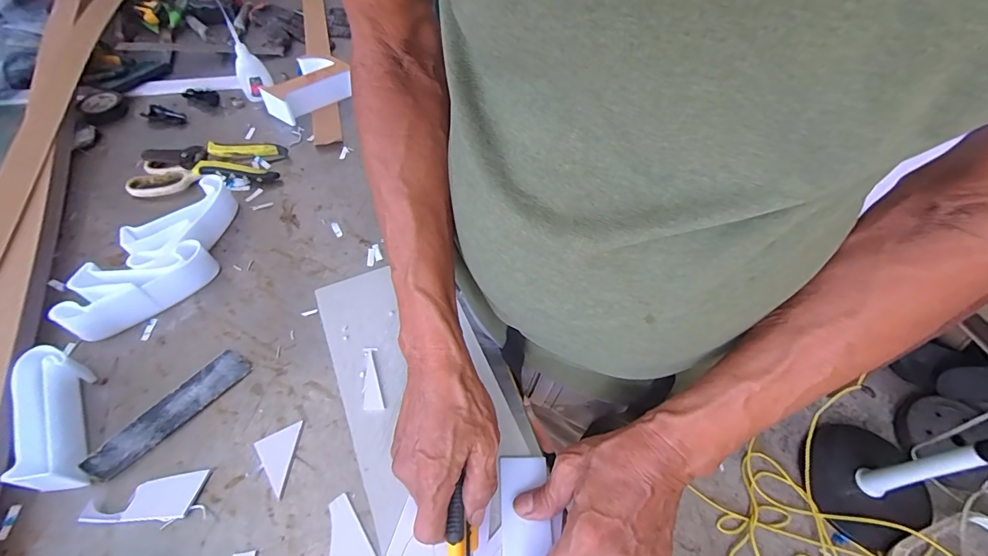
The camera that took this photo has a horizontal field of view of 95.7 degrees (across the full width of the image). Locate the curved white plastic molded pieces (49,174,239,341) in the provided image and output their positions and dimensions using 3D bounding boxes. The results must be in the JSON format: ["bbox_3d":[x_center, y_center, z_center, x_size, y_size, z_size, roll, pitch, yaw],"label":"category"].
[{"bbox_3d":[-0.360,-0.023,0.489,0.096,0.044,0.208,31,61,20],"label":"curved white plastic molded pieces"}]

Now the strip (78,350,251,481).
[{"bbox_3d":[-0.286,0.119,0.398,0.133,0.007,0.029,-45,108,-30],"label":"strip"}]

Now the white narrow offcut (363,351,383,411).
[{"bbox_3d":[-0.118,0.097,0.420,0.017,0.004,0.059,-17,57,-11],"label":"white narrow offcut"}]

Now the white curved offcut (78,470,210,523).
[{"bbox_3d":[-0.283,0.179,0.362,0.083,0.015,0.032,-8,56,-5],"label":"white curved offcut"}]

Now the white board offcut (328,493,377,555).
[{"bbox_3d":[-0.110,0.205,0.348,0.041,0.006,0.064,-5,56,-3],"label":"white board offcut"}]

